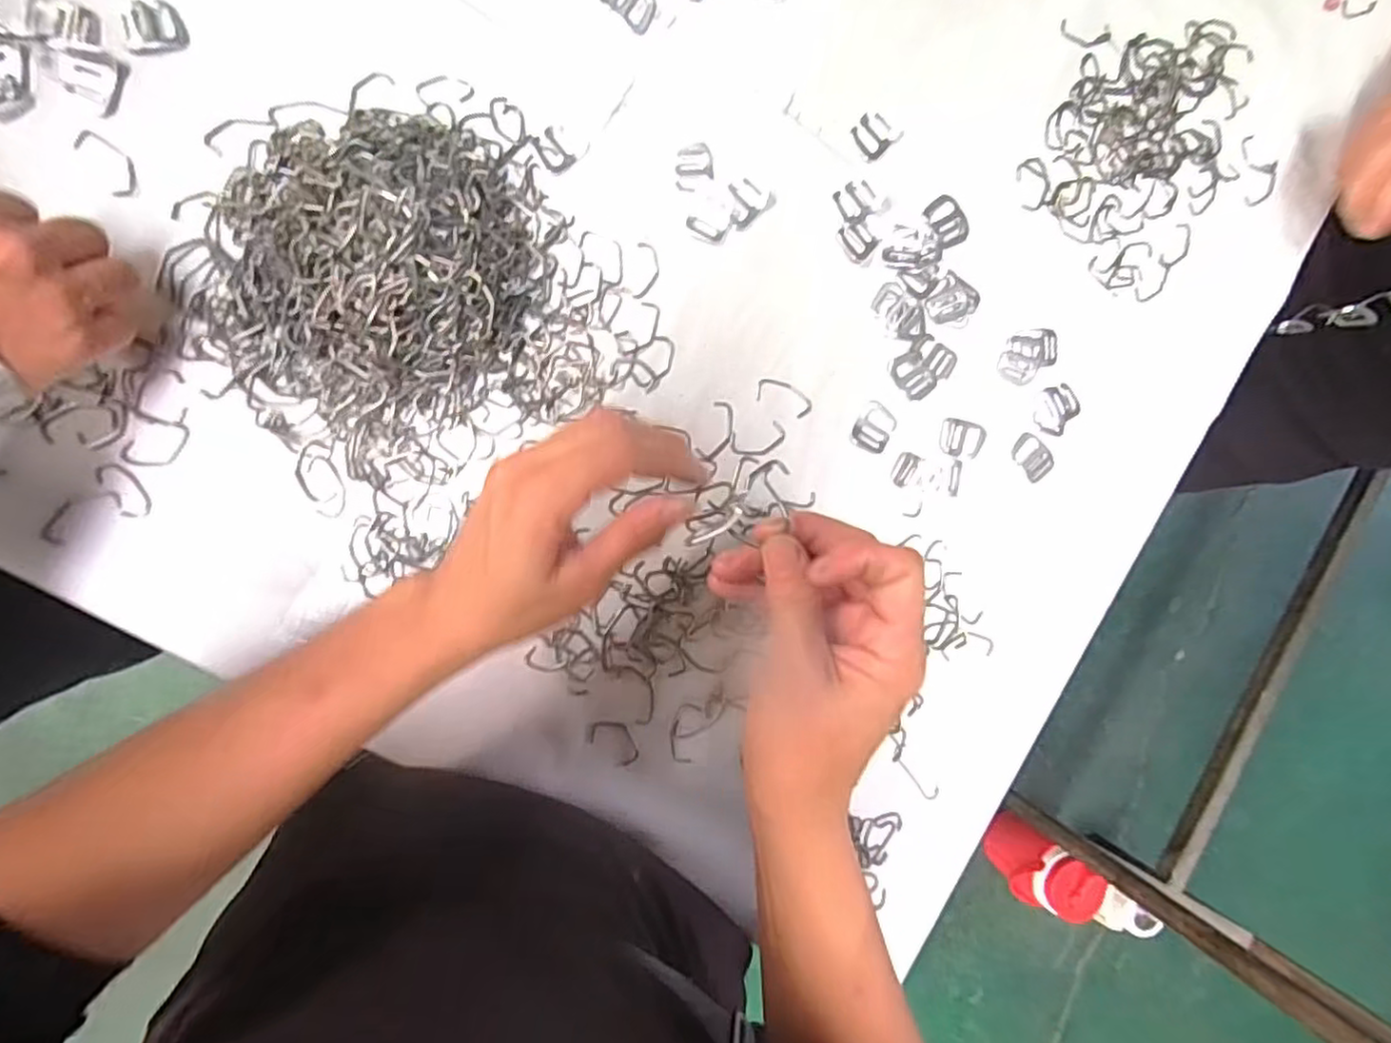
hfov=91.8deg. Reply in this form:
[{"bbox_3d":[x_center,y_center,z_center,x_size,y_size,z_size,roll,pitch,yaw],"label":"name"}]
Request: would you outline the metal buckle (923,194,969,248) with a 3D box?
[{"bbox_3d":[0.171,-0.203,0.455,0.026,0.004,0.034,-28,96,-8],"label":"metal buckle"}]

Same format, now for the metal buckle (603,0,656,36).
[{"bbox_3d":[-0.039,-0.324,0.419,0.032,0.008,0.023,38,85,-8],"label":"metal buckle"}]

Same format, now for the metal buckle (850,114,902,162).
[{"bbox_3d":[0.119,-0.256,0.447,0.027,0.004,0.030,44,85,-8],"label":"metal buckle"}]

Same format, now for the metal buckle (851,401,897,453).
[{"bbox_3d":[0.121,-0.063,0.453,0.026,0.004,0.033,30,87,-9],"label":"metal buckle"}]

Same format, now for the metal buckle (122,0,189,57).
[{"bbox_3d":[-0.305,-0.278,0.380,0.030,0.006,0.027,-13,94,-9],"label":"metal buckle"}]

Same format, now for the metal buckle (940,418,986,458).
[{"bbox_3d":[0.186,-0.057,0.466,0.033,0.004,0.025,10,90,-10],"label":"metal buckle"}]

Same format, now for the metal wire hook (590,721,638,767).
[{"bbox_3d":[-0.050,0.139,0.428,0.036,0.004,0.021,39,85,-8],"label":"metal wire hook"}]

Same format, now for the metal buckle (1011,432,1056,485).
[{"bbox_3d":[0.238,-0.045,0.472,0.024,0.004,0.033,-44,98,-6],"label":"metal buckle"}]

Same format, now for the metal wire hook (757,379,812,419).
[{"bbox_3d":[0.059,-0.082,0.444,0.038,0.004,0.017,21,88,-9],"label":"metal wire hook"}]

